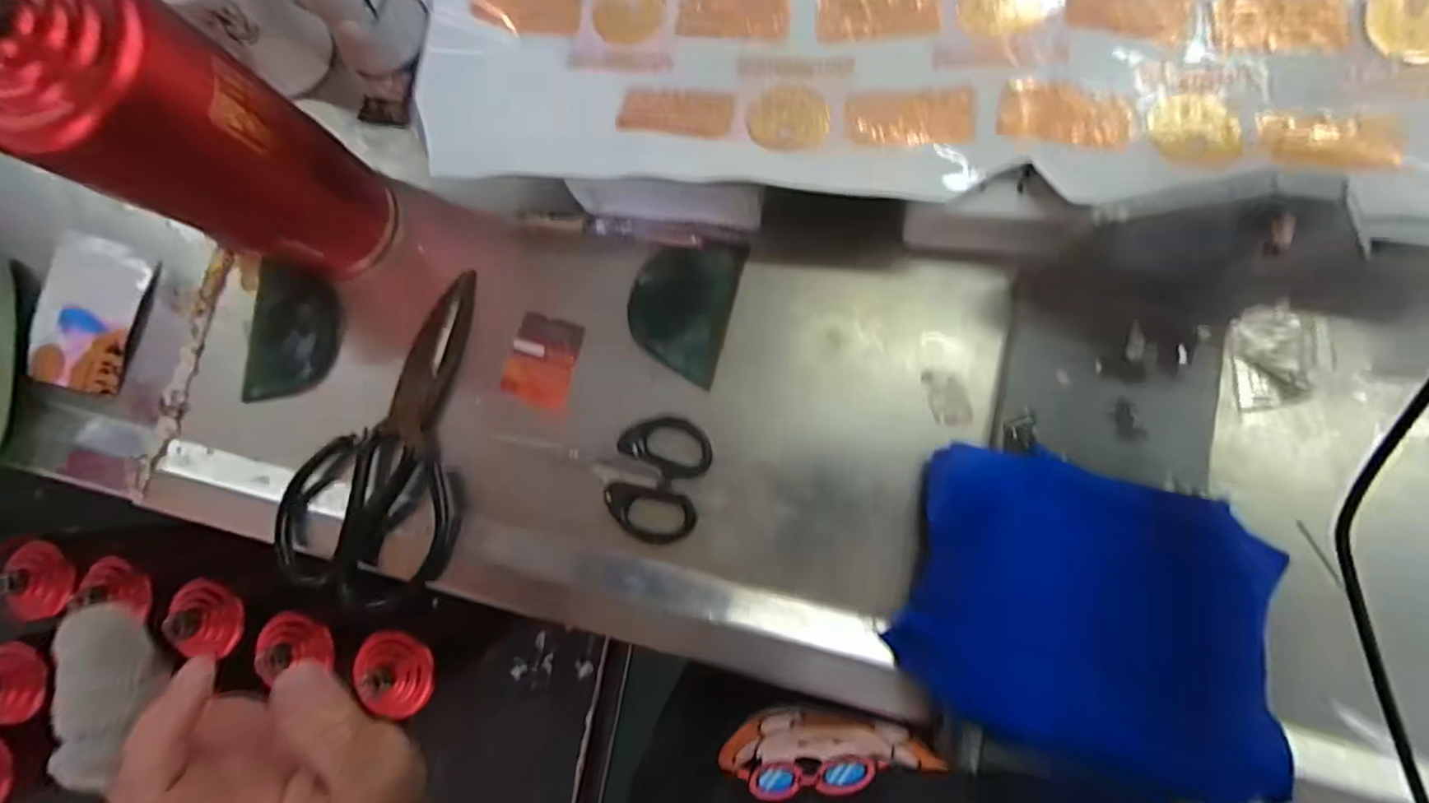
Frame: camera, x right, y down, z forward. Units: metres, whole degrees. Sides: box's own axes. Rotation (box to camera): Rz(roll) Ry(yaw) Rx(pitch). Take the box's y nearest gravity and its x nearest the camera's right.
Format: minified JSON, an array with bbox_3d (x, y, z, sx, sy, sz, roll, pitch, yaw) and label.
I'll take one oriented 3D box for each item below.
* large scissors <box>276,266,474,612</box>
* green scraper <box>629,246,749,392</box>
[{"bbox_3d":[-0.188,0.015,0.373,0.098,0.030,0.193,15,80,8],"label":"large scissors"},{"bbox_3d":[-0.019,-0.054,0.360,0.057,0.004,0.078,14,88,9],"label":"green scraper"}]

